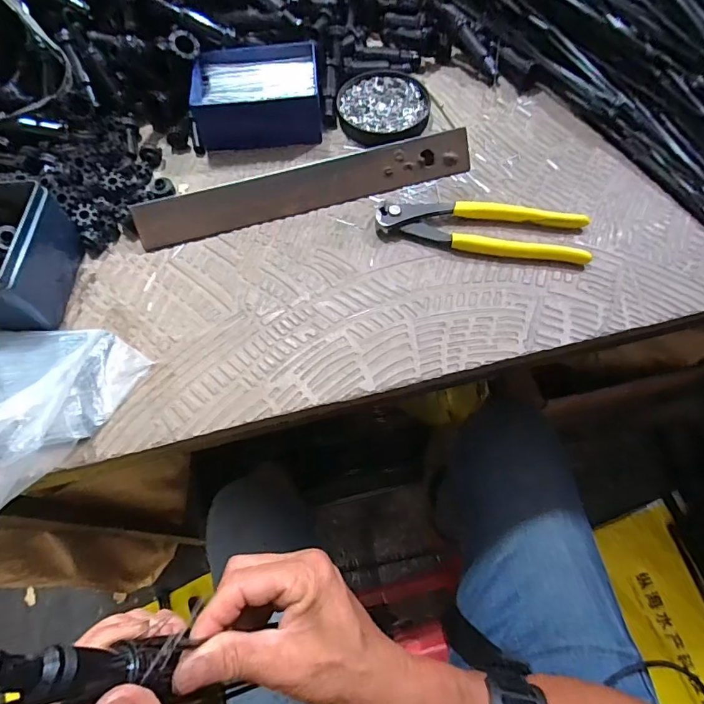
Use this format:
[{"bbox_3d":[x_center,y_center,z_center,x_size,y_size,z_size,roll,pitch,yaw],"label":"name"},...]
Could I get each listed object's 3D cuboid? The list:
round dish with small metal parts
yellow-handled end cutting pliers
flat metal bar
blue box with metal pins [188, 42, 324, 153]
[{"bbox_3d":[0.029,-0.231,0.437,0.084,0.013,0.087,-1,66,2],"label":"round dish with small metal parts"},{"bbox_3d":[0.103,-0.098,0.369,0.162,0.020,0.047,10,66,6],"label":"yellow-handled end cutting pliers"},{"bbox_3d":[-0.037,-0.137,0.387,0.280,0.036,0.006,-15,23,-5],"label":"flat metal bar"},{"bbox_3d":[-0.087,-0.238,0.428,0.112,0.042,0.084,-7,66,-1],"label":"blue box with metal pins"}]

